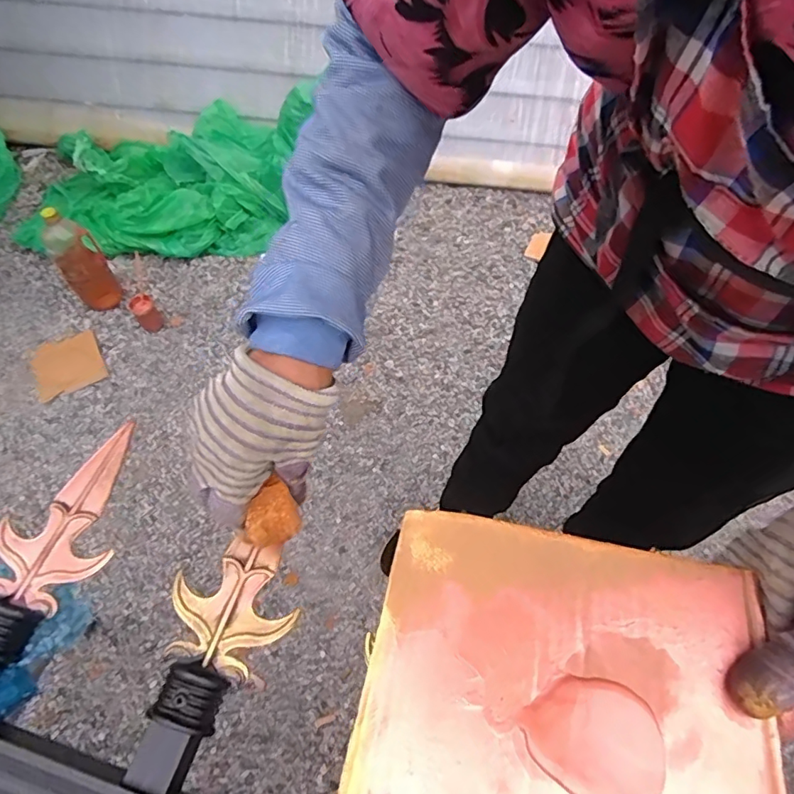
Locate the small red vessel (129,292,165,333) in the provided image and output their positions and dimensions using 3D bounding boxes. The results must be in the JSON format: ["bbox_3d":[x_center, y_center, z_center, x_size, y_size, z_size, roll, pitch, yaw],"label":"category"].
[{"bbox_3d":[-0.583,-0.192,1.202,0.051,0.068,0.067,-33,63,-20],"label":"small red vessel"}]

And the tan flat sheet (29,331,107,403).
[{"bbox_3d":[-0.741,-0.077,1.155,0.140,0.007,0.151,-26,63,-15],"label":"tan flat sheet"}]

